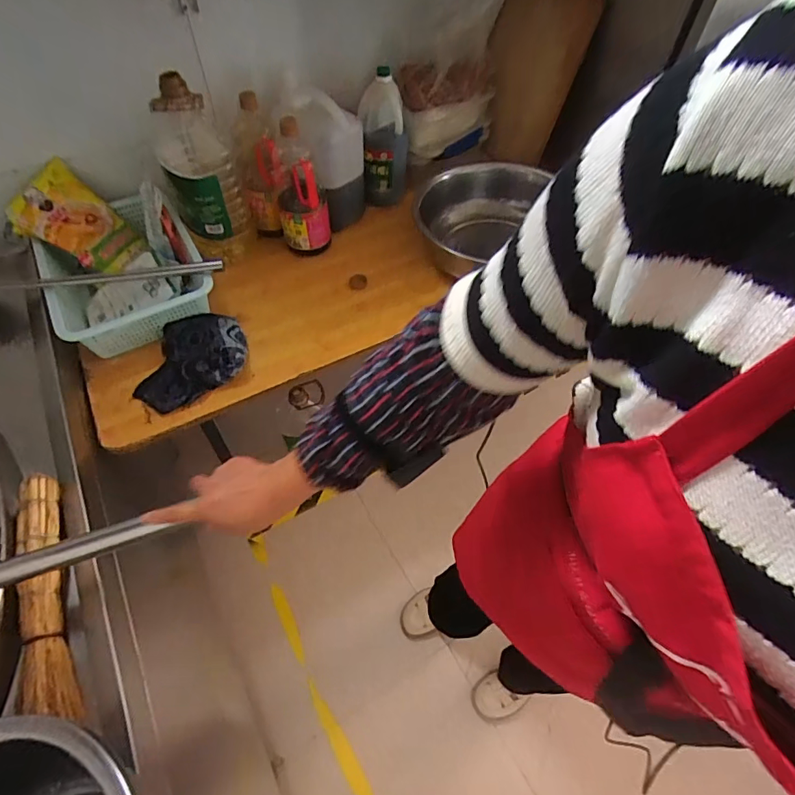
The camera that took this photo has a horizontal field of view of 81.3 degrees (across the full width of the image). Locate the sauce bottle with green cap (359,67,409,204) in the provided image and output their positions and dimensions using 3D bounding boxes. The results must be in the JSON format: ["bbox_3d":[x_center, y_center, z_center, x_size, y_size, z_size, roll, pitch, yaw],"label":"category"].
[{"bbox_3d":[-0.029,-0.579,1.073,0.097,0.276,0.101,7,57,2],"label":"sauce bottle with green cap"}]

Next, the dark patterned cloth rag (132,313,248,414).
[{"bbox_3d":[-0.392,-0.081,0.864,0.218,0.075,0.159,-25,61,-17],"label":"dark patterned cloth rag"}]

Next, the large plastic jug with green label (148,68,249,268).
[{"bbox_3d":[-0.407,-0.463,0.951,0.129,0.316,0.162,-18,59,-14],"label":"large plastic jug with green label"}]

